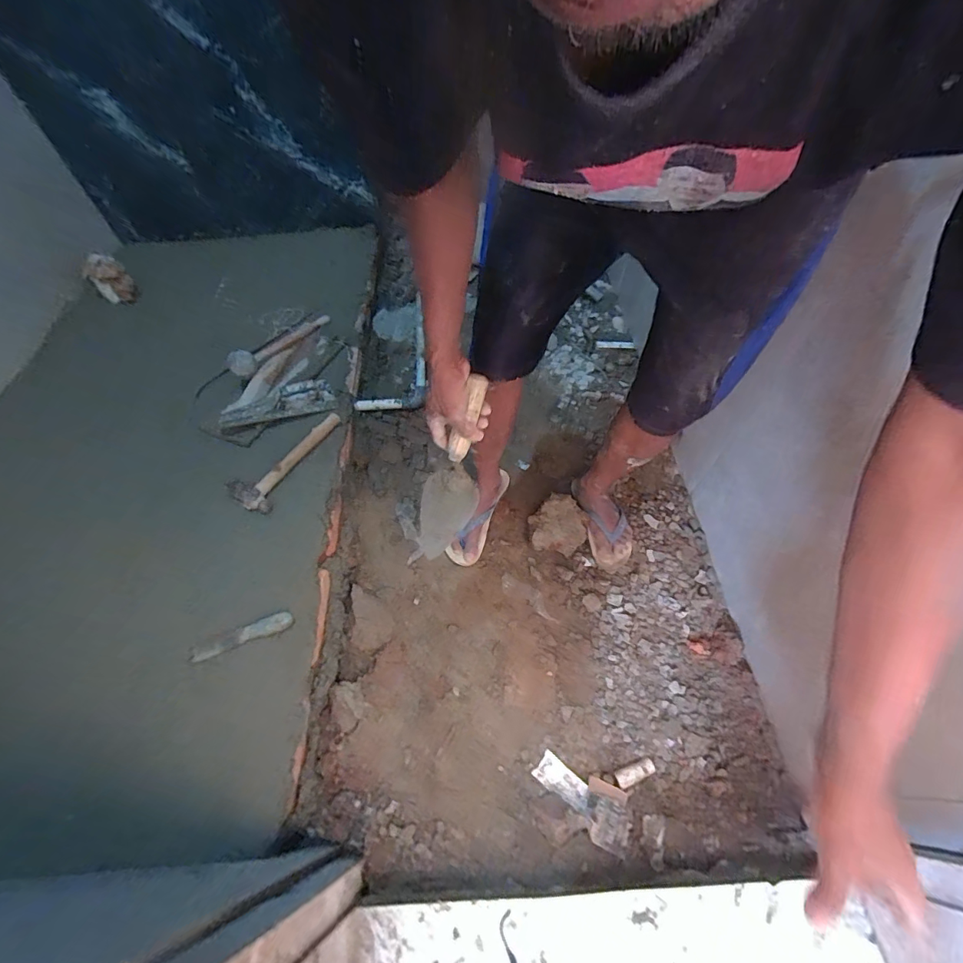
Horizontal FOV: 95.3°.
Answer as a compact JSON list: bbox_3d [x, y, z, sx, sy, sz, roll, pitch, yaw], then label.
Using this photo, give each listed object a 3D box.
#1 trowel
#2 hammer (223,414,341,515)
[{"bbox_3d":[-0.042,-0.017,0.675,0.087,0.295,0.045,23,23,15],"label":"trowel"},{"bbox_3d":[-0.460,-0.068,1.052,0.104,0.031,0.315,24,61,15],"label":"hammer"}]

